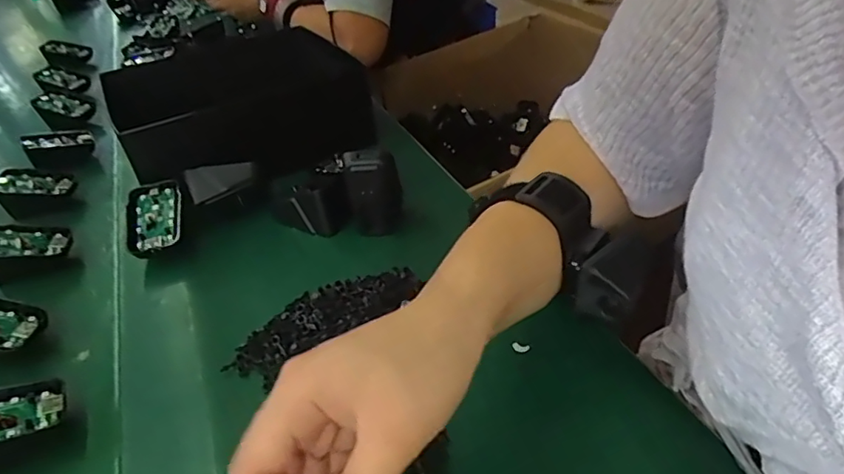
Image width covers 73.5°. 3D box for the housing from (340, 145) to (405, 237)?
[{"bbox_3d":[-0.041,-0.043,0.474,0.040,0.072,0.035,-4,37,5],"label":"housing"}]

